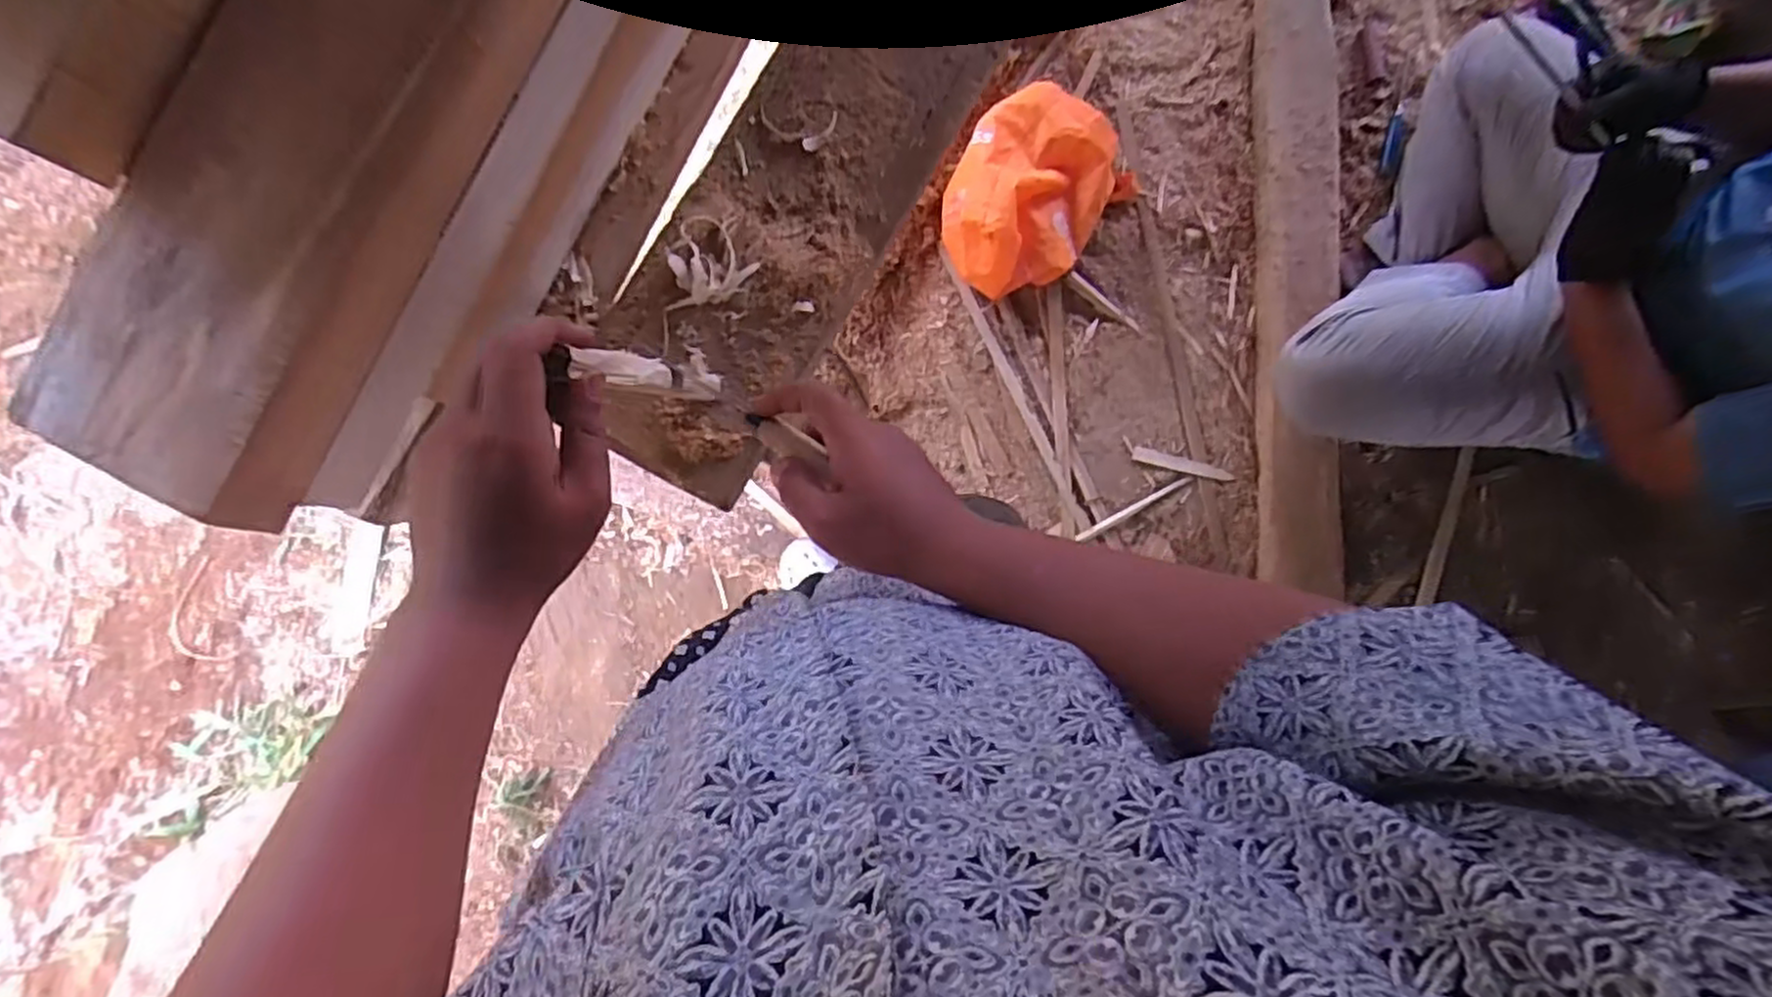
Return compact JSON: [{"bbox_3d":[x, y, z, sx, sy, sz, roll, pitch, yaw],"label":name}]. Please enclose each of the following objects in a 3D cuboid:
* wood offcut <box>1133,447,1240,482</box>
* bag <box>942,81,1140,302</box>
[{"bbox_3d":[0.502,-0.056,1.293,0.167,0.006,0.024,16,90,4],"label":"wood offcut"},{"bbox_3d":[0.248,-0.513,1.264,0.259,0.165,0.360,39,91,-2],"label":"bag"}]

